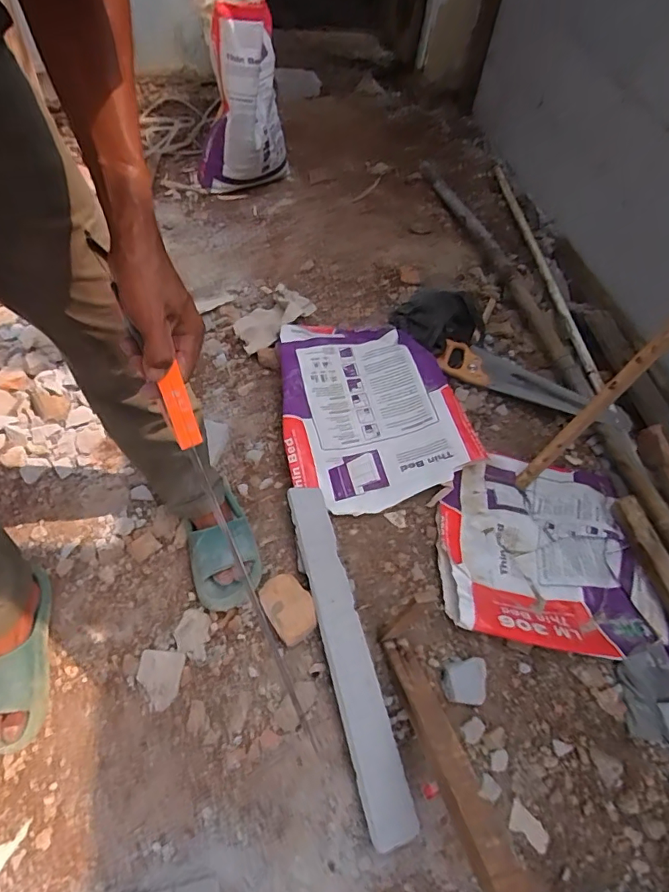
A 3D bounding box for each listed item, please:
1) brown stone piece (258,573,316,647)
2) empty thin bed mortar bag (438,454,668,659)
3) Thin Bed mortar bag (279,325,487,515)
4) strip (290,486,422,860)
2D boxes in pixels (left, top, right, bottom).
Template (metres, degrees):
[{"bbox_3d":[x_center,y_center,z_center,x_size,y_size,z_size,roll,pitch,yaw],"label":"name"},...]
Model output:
[{"bbox_3d":[-0.084,0.293,0.891,0.078,0.032,0.120,-27,62,-21],"label":"brown stone piece"},{"bbox_3d":[0.428,0.204,1.016,0.423,0.047,0.418,6,56,-1],"label":"empty thin bed mortar bag"},{"bbox_3d":[0.064,-0.105,1.161,0.413,0.086,0.516,-13,58,-14],"label":"Thin Bed mortar bag"},{"bbox_3d":[0.016,0.329,0.856,0.077,0.029,0.581,0,55,-28],"label":"strip"}]

